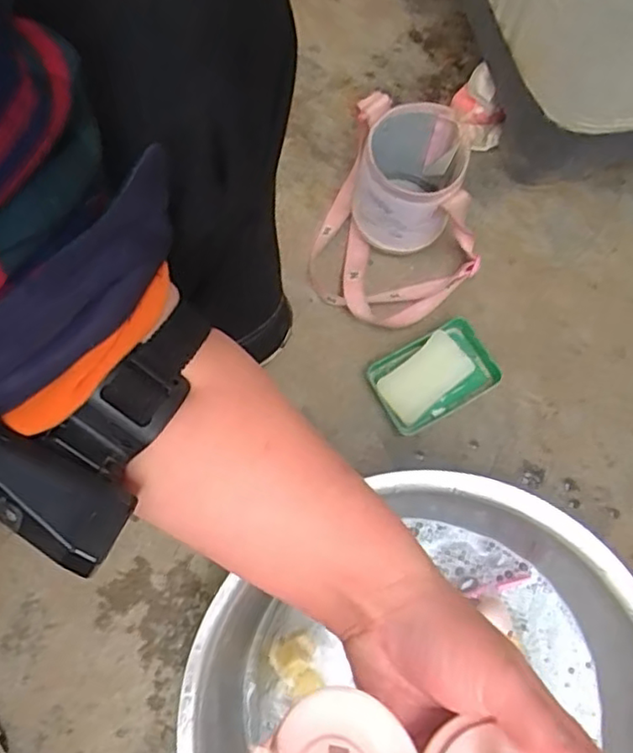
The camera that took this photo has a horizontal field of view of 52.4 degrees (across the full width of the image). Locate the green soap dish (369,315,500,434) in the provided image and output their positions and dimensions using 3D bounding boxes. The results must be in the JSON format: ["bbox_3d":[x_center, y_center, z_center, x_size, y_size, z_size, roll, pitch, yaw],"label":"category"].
[{"bbox_3d":[0.114,-0.001,0.627,0.115,0.029,0.078,-29,80,-5],"label":"green soap dish"}]

